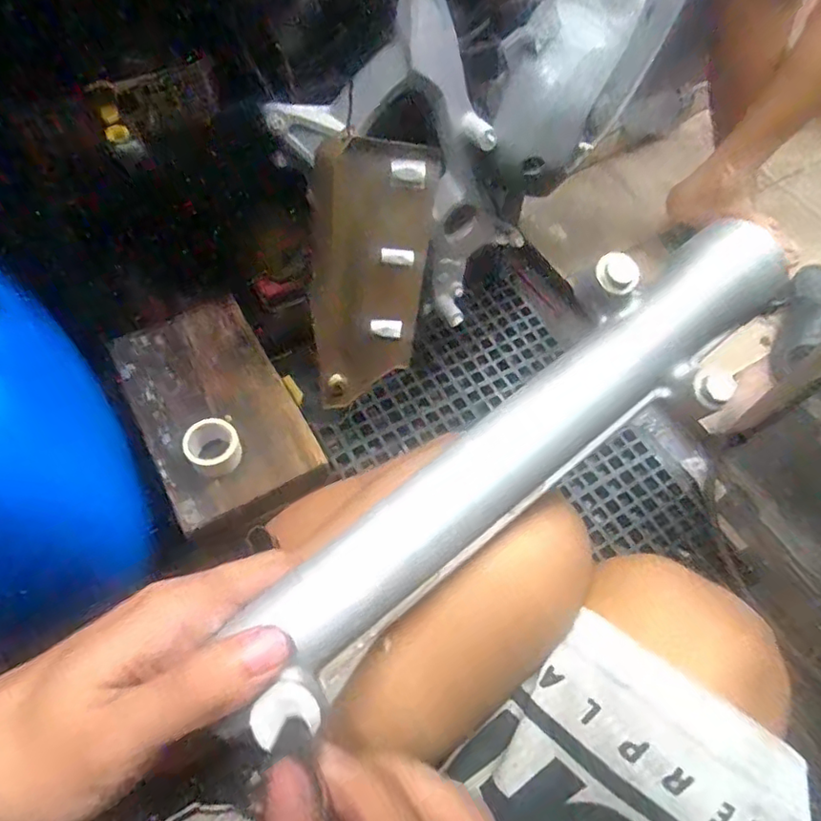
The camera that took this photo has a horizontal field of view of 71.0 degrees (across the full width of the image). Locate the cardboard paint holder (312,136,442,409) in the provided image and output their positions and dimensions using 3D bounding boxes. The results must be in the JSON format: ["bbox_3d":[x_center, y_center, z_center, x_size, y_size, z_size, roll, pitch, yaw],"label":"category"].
[{"bbox_3d":[-0.056,-0.149,0.683,0.131,0.316,0.074,15,34,6],"label":"cardboard paint holder"}]

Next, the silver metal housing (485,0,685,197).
[{"bbox_3d":[0.228,-0.453,0.638,0.118,0.129,0.422,34,98,16],"label":"silver metal housing"}]

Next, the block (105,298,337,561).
[{"bbox_3d":[-0.218,0.008,0.658,0.163,0.073,0.259,-28,65,-18],"label":"block"}]

